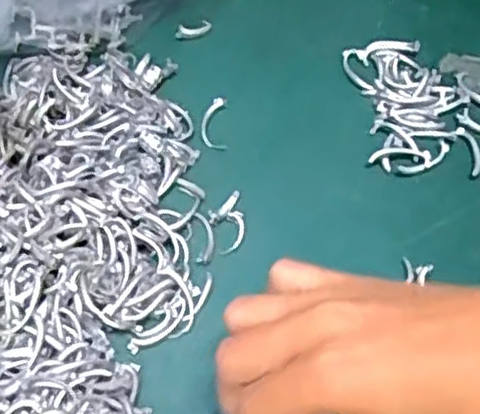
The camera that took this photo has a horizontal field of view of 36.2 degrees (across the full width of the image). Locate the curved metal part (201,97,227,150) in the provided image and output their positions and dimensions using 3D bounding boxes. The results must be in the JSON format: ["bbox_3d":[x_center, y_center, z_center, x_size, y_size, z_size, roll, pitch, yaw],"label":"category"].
[{"bbox_3d":[-0.014,-0.045,0.386,0.013,0.004,0.034,-2,57,0],"label":"curved metal part"}]

